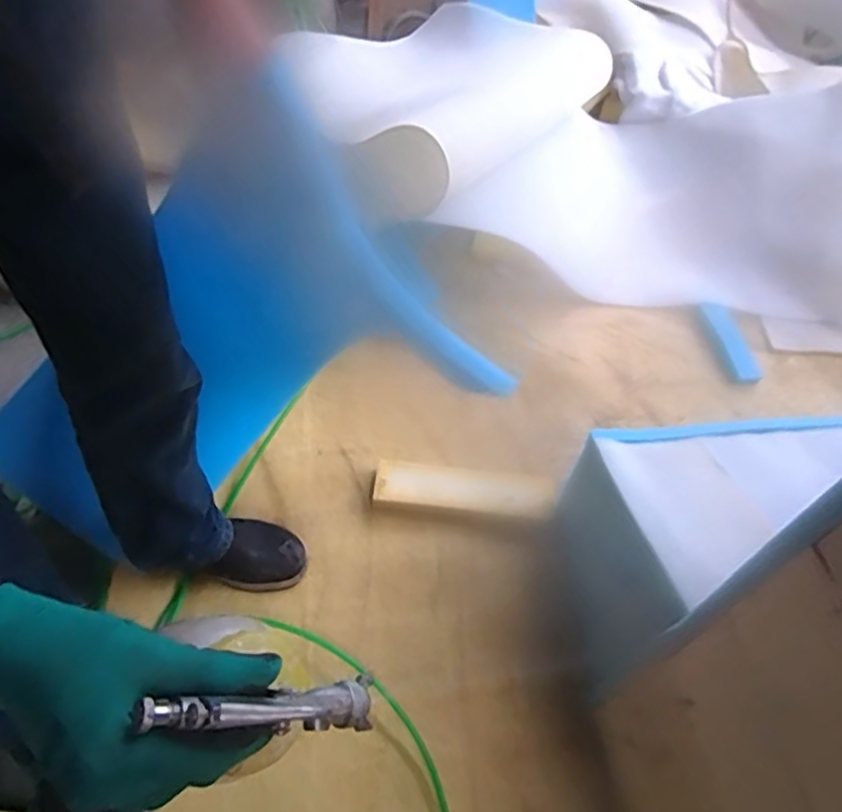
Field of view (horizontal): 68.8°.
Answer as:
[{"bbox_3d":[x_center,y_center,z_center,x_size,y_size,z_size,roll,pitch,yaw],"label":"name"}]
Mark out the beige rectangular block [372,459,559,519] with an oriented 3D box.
[{"bbox_3d":[0.074,0.147,1.089,0.311,0.021,0.086,5,52,12],"label":"beige rectangular block"}]

